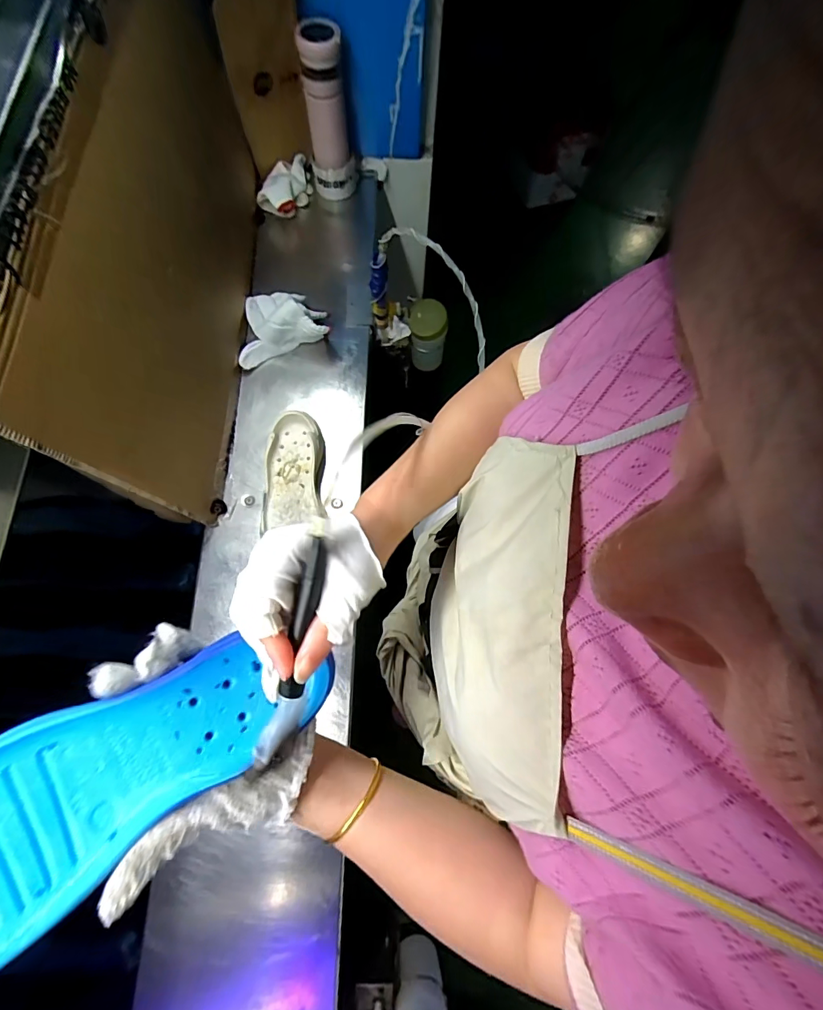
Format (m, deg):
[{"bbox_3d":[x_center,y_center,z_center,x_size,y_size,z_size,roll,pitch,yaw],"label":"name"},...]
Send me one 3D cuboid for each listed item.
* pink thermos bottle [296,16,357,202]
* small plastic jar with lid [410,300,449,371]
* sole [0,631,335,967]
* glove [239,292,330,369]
[{"bbox_3d":[-0.141,-0.648,0.732,0.075,0.220,0.063,6,75,0],"label":"pink thermos bottle"},{"bbox_3d":[0.030,-0.333,0.866,0.072,0.148,0.067,3,75,-1],"label":"small plastic jar with lid"},{"bbox_3d":[-0.168,0.153,0.250,0.247,0.019,0.088,-26,76,-34],"label":"sole"},{"bbox_3d":[-0.226,-0.319,0.720,0.153,0.082,0.131,-16,76,-6],"label":"glove"}]

